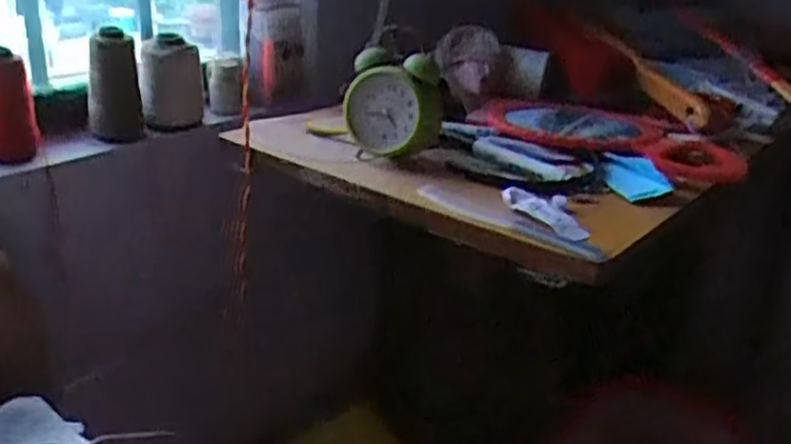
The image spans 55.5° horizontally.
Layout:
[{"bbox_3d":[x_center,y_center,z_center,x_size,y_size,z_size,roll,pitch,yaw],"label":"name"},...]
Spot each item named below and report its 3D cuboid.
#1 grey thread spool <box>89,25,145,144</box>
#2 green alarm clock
[{"bbox_3d":[-0.298,-0.146,0.794,0.052,0.116,0.048,-7,25,-23],"label":"grey thread spool"},{"bbox_3d":[0.000,-0.114,0.716,0.087,0.089,0.046,12,25,21],"label":"green alarm clock"}]

